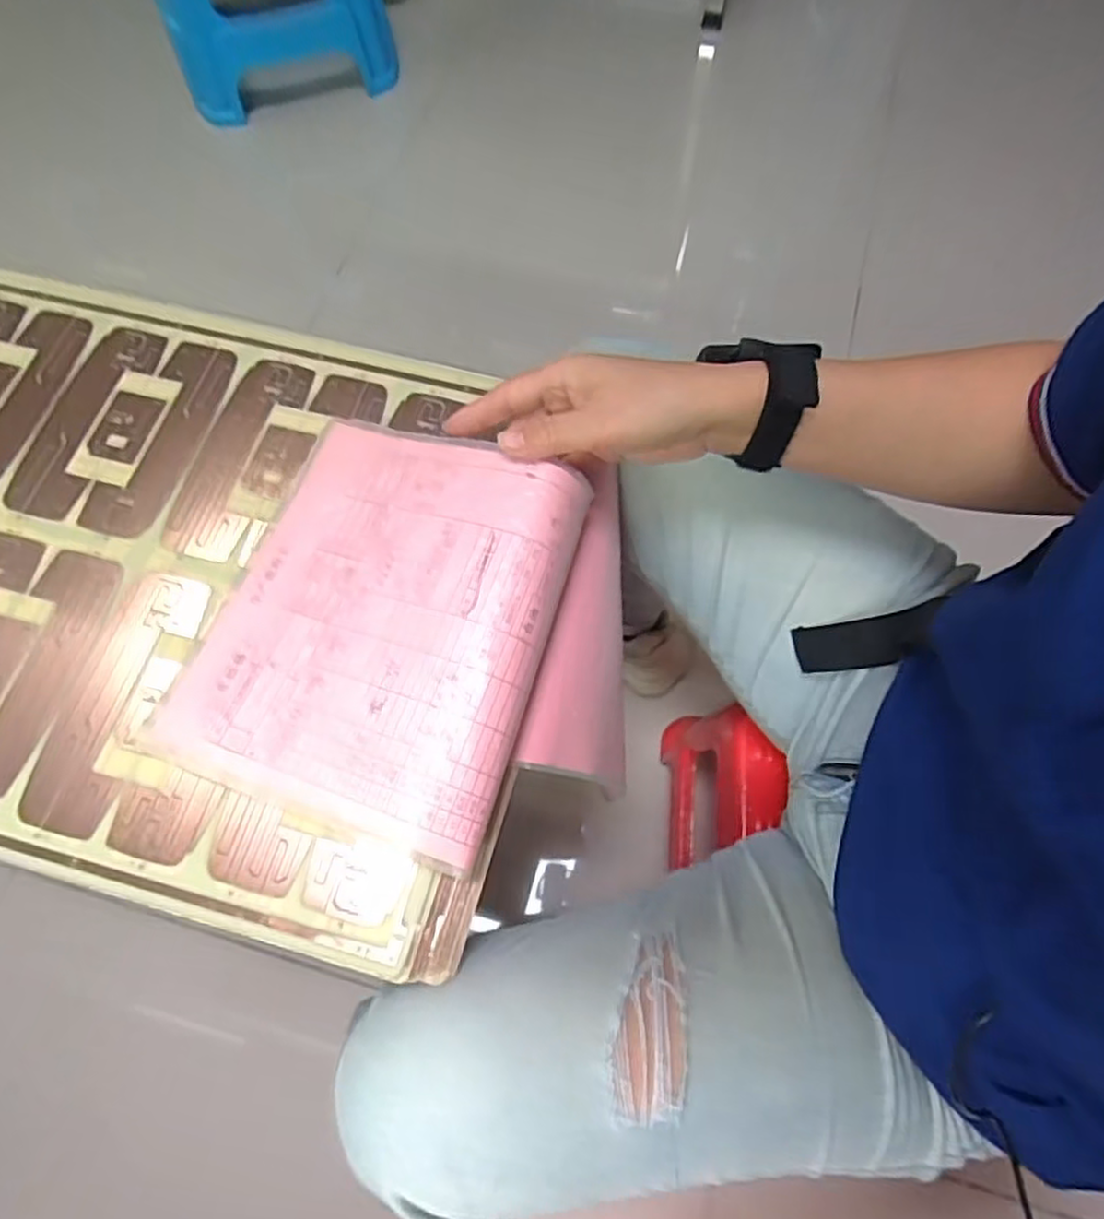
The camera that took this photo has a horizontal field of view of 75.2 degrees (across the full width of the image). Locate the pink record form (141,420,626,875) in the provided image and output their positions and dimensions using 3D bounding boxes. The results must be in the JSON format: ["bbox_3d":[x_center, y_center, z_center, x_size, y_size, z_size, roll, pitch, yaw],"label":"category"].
[{"bbox_3d":[-0.064,0.012,0.407,0.223,0.091,0.224,18,69,7],"label":"pink record form"}]

